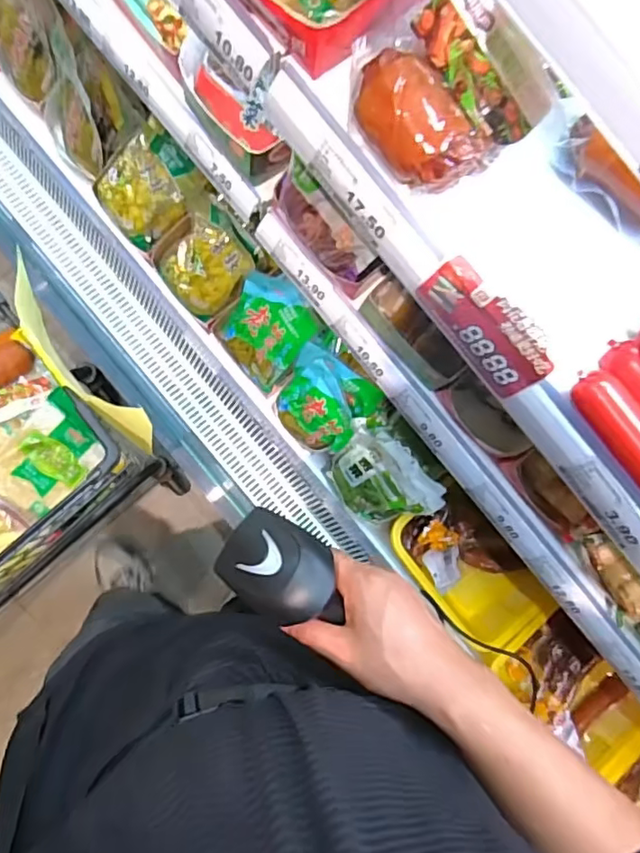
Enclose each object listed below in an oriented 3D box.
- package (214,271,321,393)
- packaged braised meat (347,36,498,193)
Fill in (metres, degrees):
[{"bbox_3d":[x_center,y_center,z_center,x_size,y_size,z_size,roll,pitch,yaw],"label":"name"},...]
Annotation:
[{"bbox_3d":[-0.087,-0.161,0.953,0.144,0.189,0.045,50,43,7],"label":"package"},{"bbox_3d":[0.066,-0.226,0.424,0.064,0.047,0.122,-42,90,-8],"label":"packaged braised meat"}]

